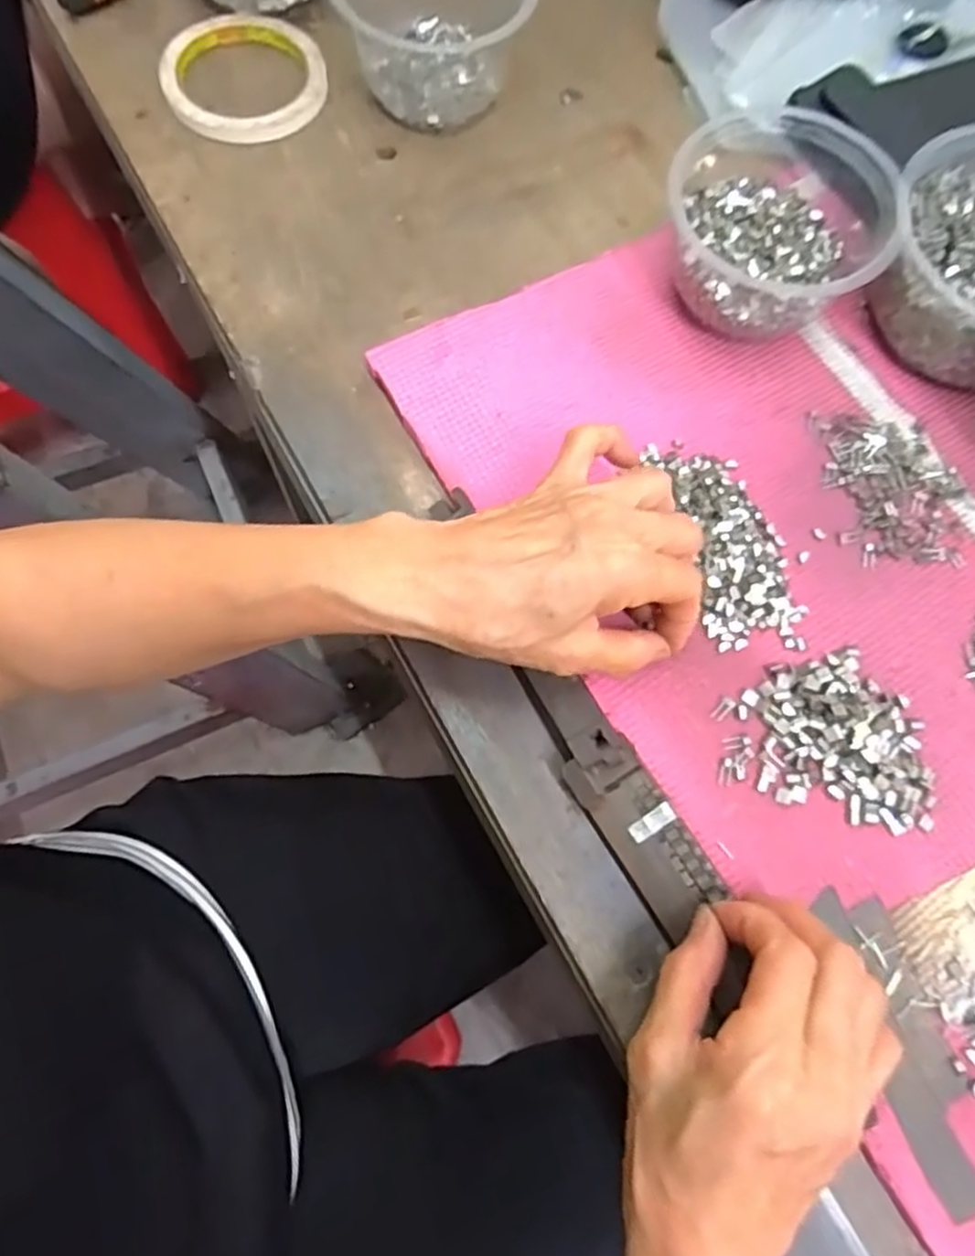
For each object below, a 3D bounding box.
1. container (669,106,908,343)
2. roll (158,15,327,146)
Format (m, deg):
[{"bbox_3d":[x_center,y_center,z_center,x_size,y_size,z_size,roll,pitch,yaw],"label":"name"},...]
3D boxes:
[{"bbox_3d":[0.149,-0.207,0.386,0.110,0.068,0.095,24,75,6],"label":"container"},{"bbox_3d":[-0.151,-0.343,0.456,0.097,0.015,0.097,0,73,-1],"label":"roll"}]

